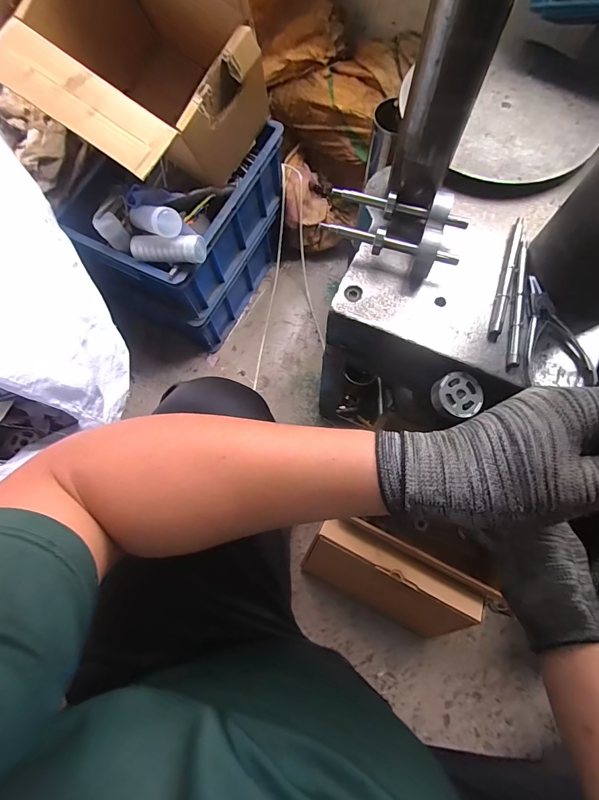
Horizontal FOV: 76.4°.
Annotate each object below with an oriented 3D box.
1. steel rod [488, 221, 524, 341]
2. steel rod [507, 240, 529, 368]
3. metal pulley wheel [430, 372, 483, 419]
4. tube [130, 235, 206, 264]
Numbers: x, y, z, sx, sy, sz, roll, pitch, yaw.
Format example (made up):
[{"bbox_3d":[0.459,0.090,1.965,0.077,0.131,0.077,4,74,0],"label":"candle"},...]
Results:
[{"bbox_3d":[0.243,-0.146,0.445,0.013,0.010,0.168,18,74,7],"label":"steel rod"},{"bbox_3d":[0.250,-0.113,0.434,0.013,0.009,0.166,12,73,5],"label":"steel rod"},{"bbox_3d":[0.179,-0.005,0.429,0.055,0.016,0.050,-27,74,-7],"label":"metal pulley wheel"},{"bbox_3d":[-0.222,-0.254,0.639,0.125,0.032,0.033,1,73,2],"label":"tube"}]

